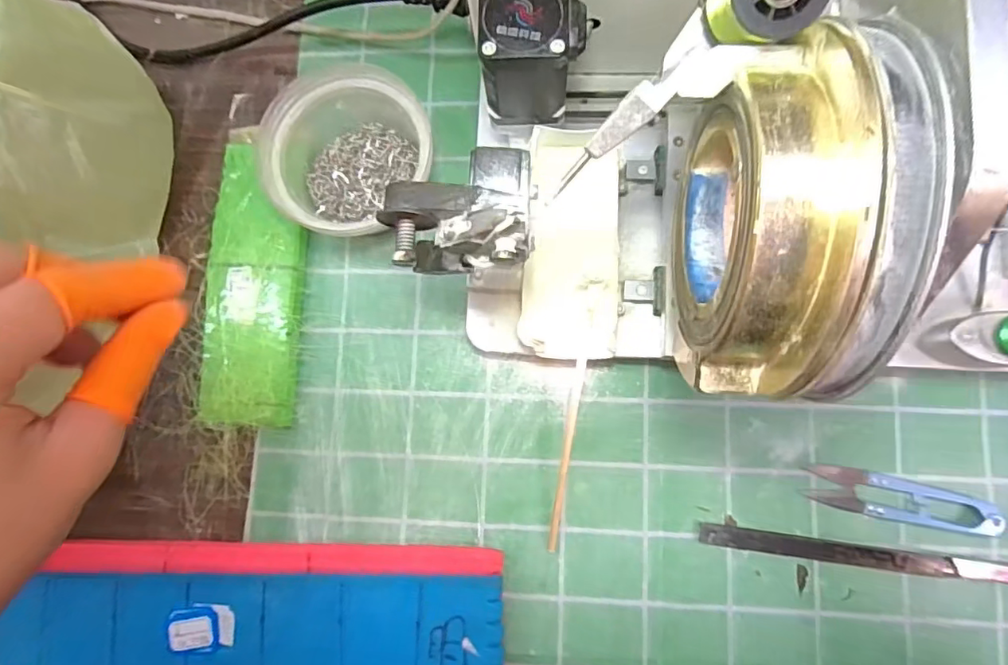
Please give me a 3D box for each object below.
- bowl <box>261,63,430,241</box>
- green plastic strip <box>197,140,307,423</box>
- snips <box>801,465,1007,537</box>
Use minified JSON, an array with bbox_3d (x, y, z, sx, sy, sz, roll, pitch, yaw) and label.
[{"bbox_3d":[-0.091,-0.110,0.338,0.095,0.054,0.096,-1,82,5],"label":"bowl"},{"bbox_3d":[-0.159,-0.033,0.352,0.060,0.015,0.180,1,83,5],"label":"green plastic strip"},{"bbox_3d":[0.225,0.095,0.307,0.100,0.009,0.024,10,83,6],"label":"snips"}]

